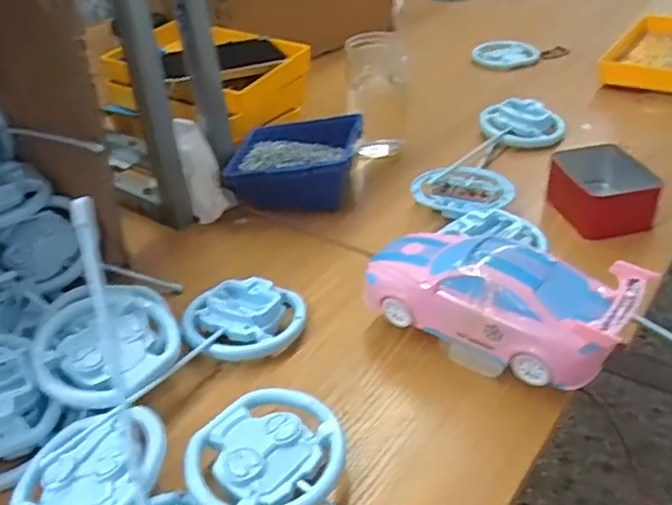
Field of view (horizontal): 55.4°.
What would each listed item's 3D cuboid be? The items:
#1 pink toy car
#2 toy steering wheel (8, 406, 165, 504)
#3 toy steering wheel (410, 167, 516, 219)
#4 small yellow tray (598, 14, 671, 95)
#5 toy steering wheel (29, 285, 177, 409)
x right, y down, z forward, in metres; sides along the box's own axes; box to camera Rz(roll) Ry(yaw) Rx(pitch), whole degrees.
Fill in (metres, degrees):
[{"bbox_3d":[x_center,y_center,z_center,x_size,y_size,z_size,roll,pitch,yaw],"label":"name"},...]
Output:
[{"bbox_3d":[0.118,0.037,0.483,0.194,0.084,0.081,21,43,30],"label":"pink toy car"},{"bbox_3d":[-0.162,0.149,0.421,0.101,0.020,0.101,-15,41,13],"label":"toy steering wheel"},{"bbox_3d":[0.131,-0.068,0.666,0.103,0.012,0.088,25,45,34],"label":"toy steering wheel"},{"bbox_3d":[0.459,-0.269,0.874,0.142,0.042,0.203,23,44,32],"label":"small yellow tray"},{"bbox_3d":[-0.174,0.071,0.495,0.102,0.047,0.113,-15,37,-14],"label":"toy steering wheel"}]

